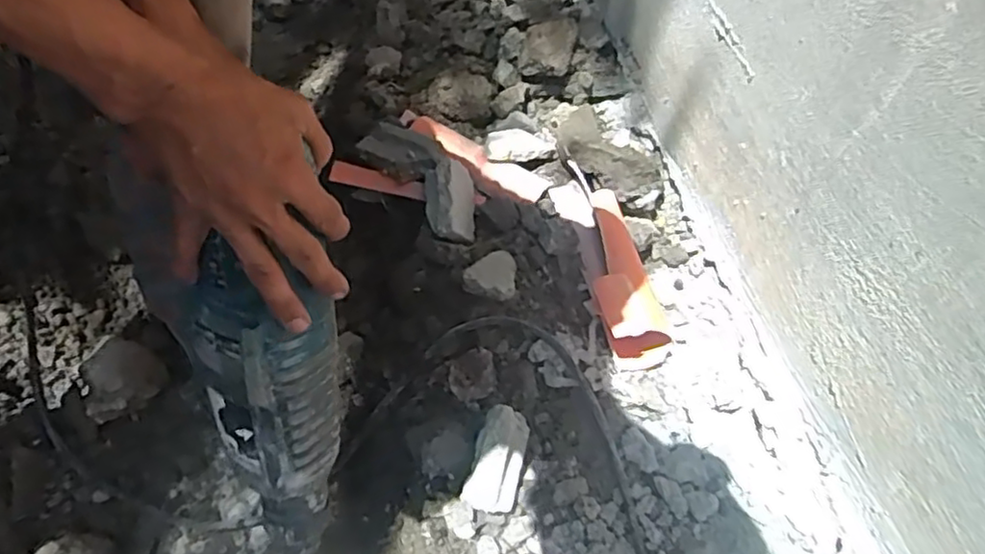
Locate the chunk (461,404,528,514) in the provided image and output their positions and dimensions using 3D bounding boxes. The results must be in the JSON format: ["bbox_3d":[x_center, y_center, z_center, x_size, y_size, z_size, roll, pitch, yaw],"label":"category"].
[{"bbox_3d":[0.005,0.156,0.568,0.042,0.032,0.086,14,79,4],"label":"chunk"}]

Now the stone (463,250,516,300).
[{"bbox_3d":[0.000,-0.001,0.696,0.053,0.035,0.056,3,53,-4],"label":"stone"}]

